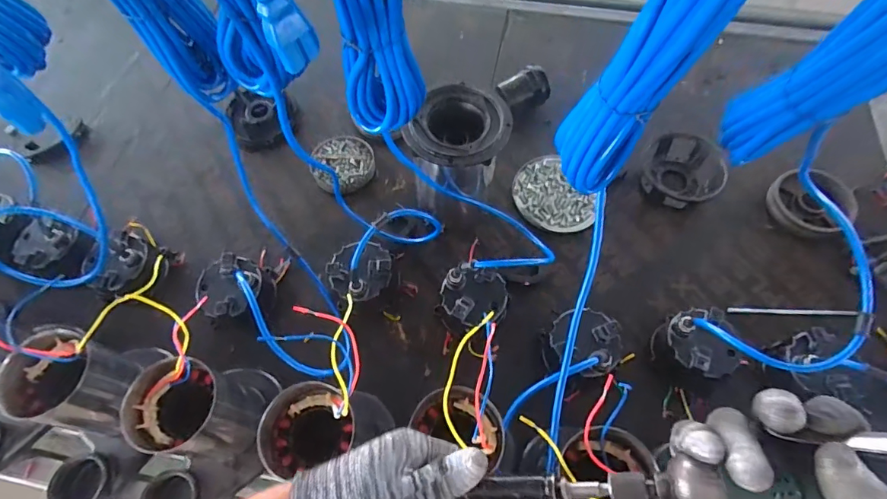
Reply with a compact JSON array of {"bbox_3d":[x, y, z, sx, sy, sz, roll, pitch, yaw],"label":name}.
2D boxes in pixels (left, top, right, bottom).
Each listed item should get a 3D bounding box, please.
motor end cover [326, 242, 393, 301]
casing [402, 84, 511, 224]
[{"bbox_3d":[-0.117,0.025,0.636,0.086,0.032,0.086,0,63,1],"label":"motor end cover"},{"bbox_3d":[0.021,-0.125,0.681,0.133,0.186,0.120,9,63,6],"label":"casing"}]

